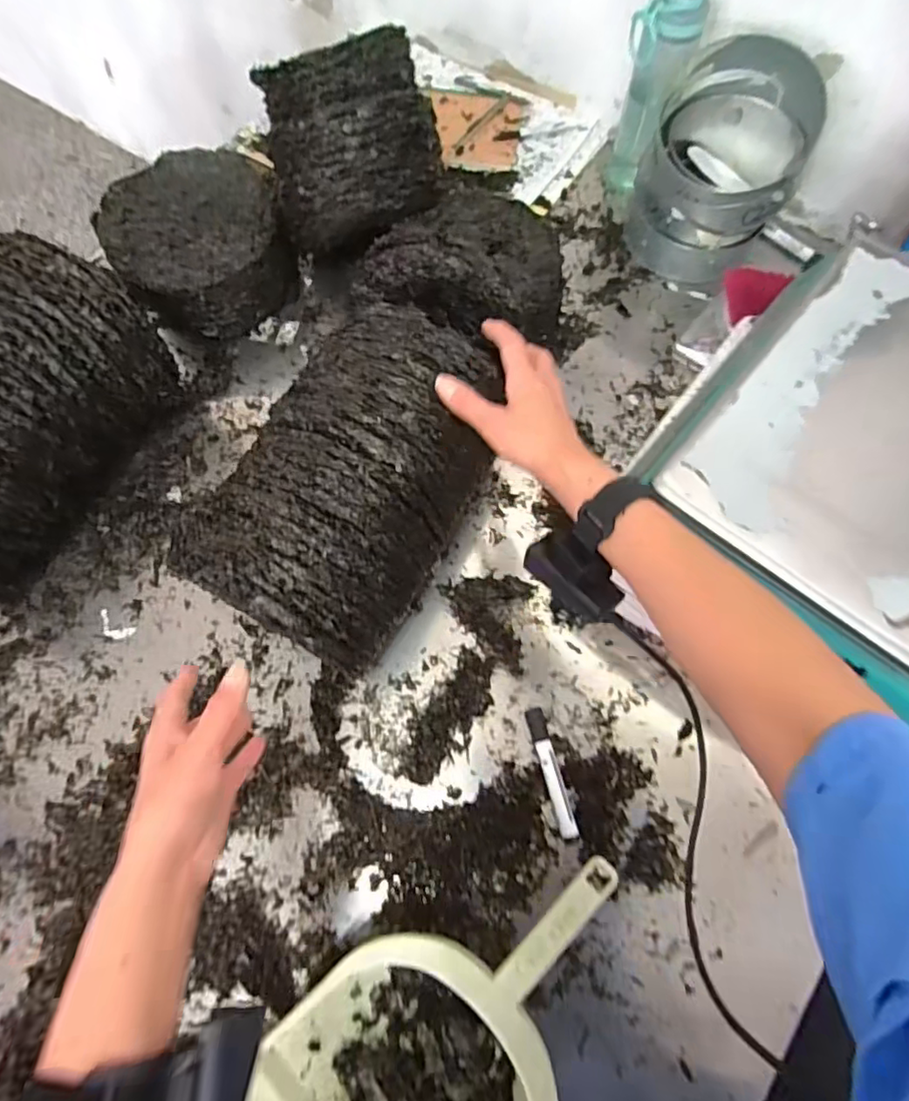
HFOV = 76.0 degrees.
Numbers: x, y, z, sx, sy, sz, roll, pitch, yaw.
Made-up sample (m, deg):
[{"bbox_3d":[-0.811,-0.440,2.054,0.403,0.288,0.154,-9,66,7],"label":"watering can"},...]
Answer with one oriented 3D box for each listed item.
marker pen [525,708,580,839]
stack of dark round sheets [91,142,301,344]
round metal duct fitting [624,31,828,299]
[{"bbox_3d":[0.097,0.220,0.581,0.017,0.016,0.123,-14,71,-4],"label":"marker pen"},{"bbox_3d":[-0.319,-0.385,0.750,0.204,0.116,0.193,-36,74,-10],"label":"stack of dark round sheets"},{"bbox_3d":[0.323,-0.467,0.721,0.169,0.180,0.169,24,73,9],"label":"round metal duct fitting"}]

